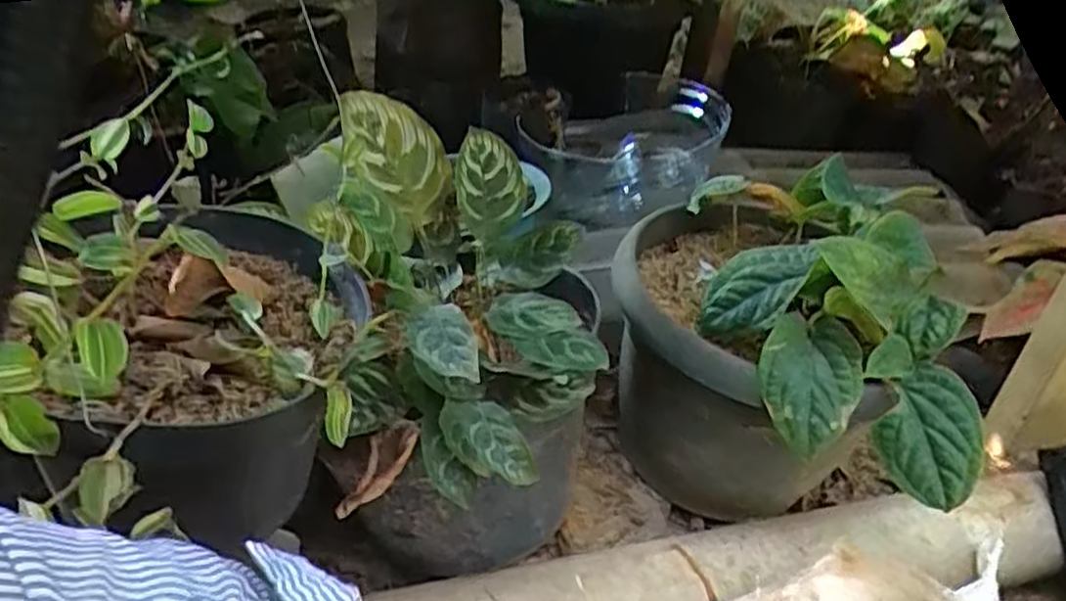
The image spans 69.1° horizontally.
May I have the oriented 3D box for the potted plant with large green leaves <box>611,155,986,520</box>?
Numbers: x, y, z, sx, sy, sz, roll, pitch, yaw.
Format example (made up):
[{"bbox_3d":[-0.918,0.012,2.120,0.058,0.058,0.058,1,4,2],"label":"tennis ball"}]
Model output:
[{"bbox_3d":[0.174,0.035,0.580,0.228,0.231,0.246,10,35,9],"label":"potted plant with large green leaves"}]

